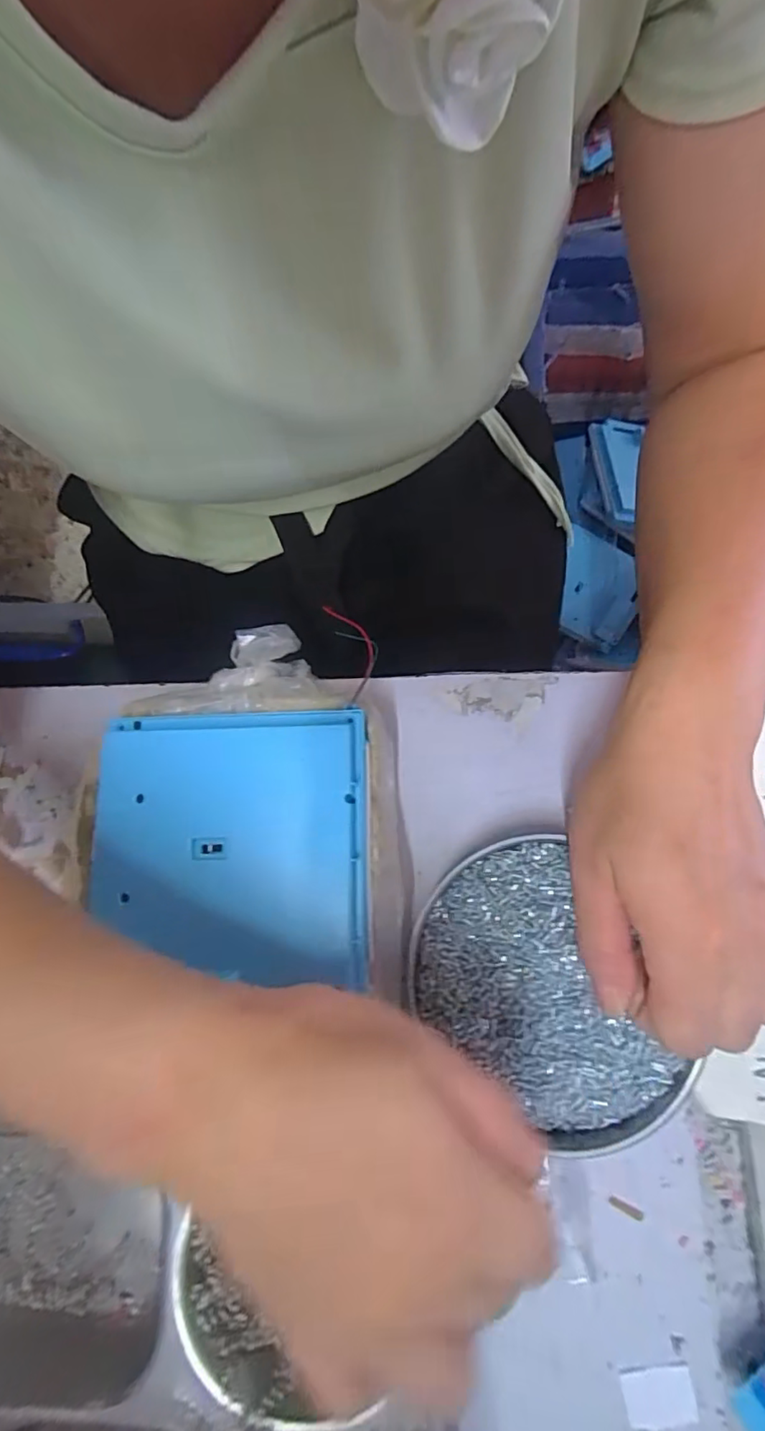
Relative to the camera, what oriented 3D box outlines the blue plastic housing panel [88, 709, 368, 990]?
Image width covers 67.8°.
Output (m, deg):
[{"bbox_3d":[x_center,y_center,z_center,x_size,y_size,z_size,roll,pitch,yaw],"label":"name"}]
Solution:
[{"bbox_3d":[-0.072,0.055,0.262,0.127,0.014,0.119,-2,77,4],"label":"blue plastic housing panel"}]

